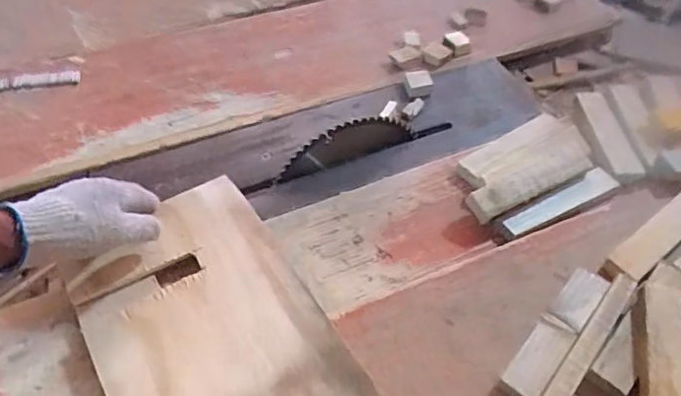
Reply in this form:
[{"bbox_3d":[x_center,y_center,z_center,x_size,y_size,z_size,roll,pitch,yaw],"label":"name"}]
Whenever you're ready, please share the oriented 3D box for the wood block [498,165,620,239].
[{"bbox_3d":[0.246,0.006,0.624,0.158,0.017,0.025,-24,53,-19],"label":"wood block"}]

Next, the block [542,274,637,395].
[{"bbox_3d":[0.224,0.128,0.499,0.020,0.026,0.156,33,56,26],"label":"block"}]

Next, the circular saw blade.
[{"bbox_3d":[0.005,-0.066,0.679,0.175,0.052,0.006,-20,41,-12],"label":"circular saw blade"}]

